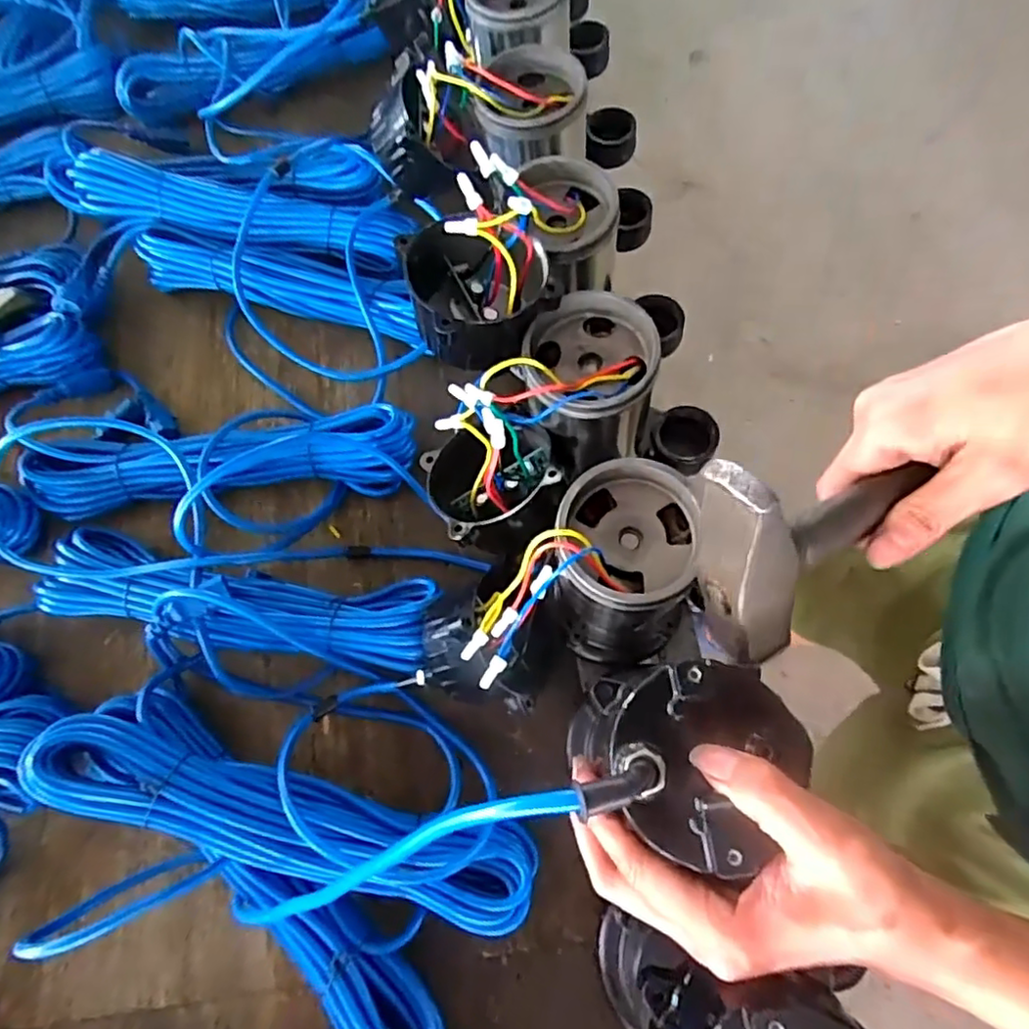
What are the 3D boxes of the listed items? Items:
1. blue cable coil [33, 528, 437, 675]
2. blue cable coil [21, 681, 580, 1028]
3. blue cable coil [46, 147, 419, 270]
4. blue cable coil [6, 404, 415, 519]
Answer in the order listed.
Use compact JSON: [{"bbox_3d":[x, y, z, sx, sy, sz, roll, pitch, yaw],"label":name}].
[{"bbox_3d":[-0.226,0.068,0.513,0.333,0.073,0.084,8,70,5],"label":"blue cable coil"},{"bbox_3d":[-0.160,0.237,0.434,0.343,0.111,0.202,16,71,8],"label":"blue cable coil"},{"bbox_3d":[-0.299,-0.316,0.639,0.383,0.050,0.071,11,70,6],"label":"blue cable coil"},{"bbox_3d":[-0.263,-0.041,0.568,0.347,0.053,0.091,-5,69,1],"label":"blue cable coil"}]

